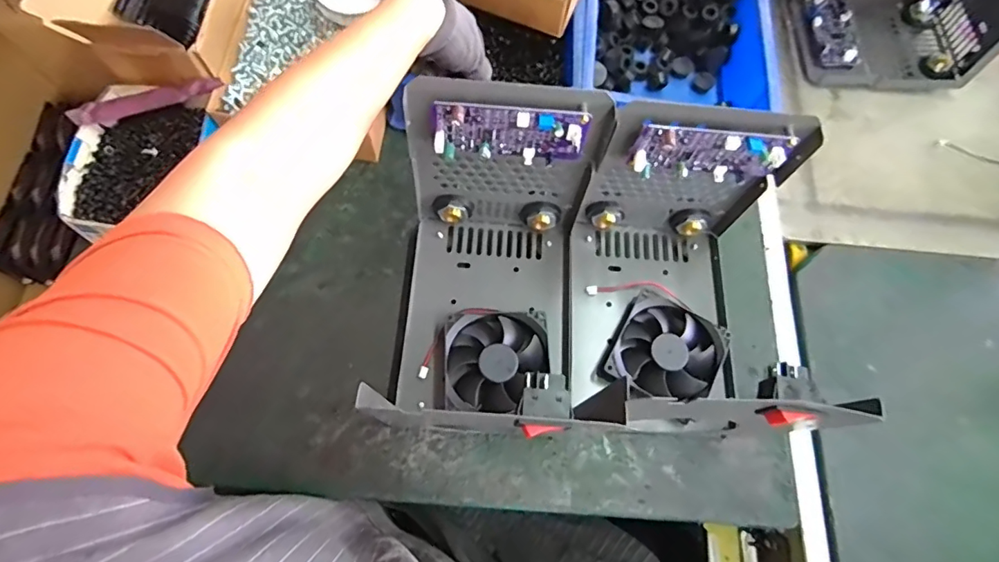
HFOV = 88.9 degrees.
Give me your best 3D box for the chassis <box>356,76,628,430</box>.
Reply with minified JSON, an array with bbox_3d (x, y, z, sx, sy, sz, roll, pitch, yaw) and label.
[{"bbox_3d":[-0.005,-0.005,0.411,0.148,0.173,0.226,5,69,-1],"label":"chassis"}]

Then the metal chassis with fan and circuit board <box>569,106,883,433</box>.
[{"bbox_3d":[0.149,0.004,0.418,0.154,0.195,0.209,3,67,-2],"label":"metal chassis with fan and circuit board"}]

